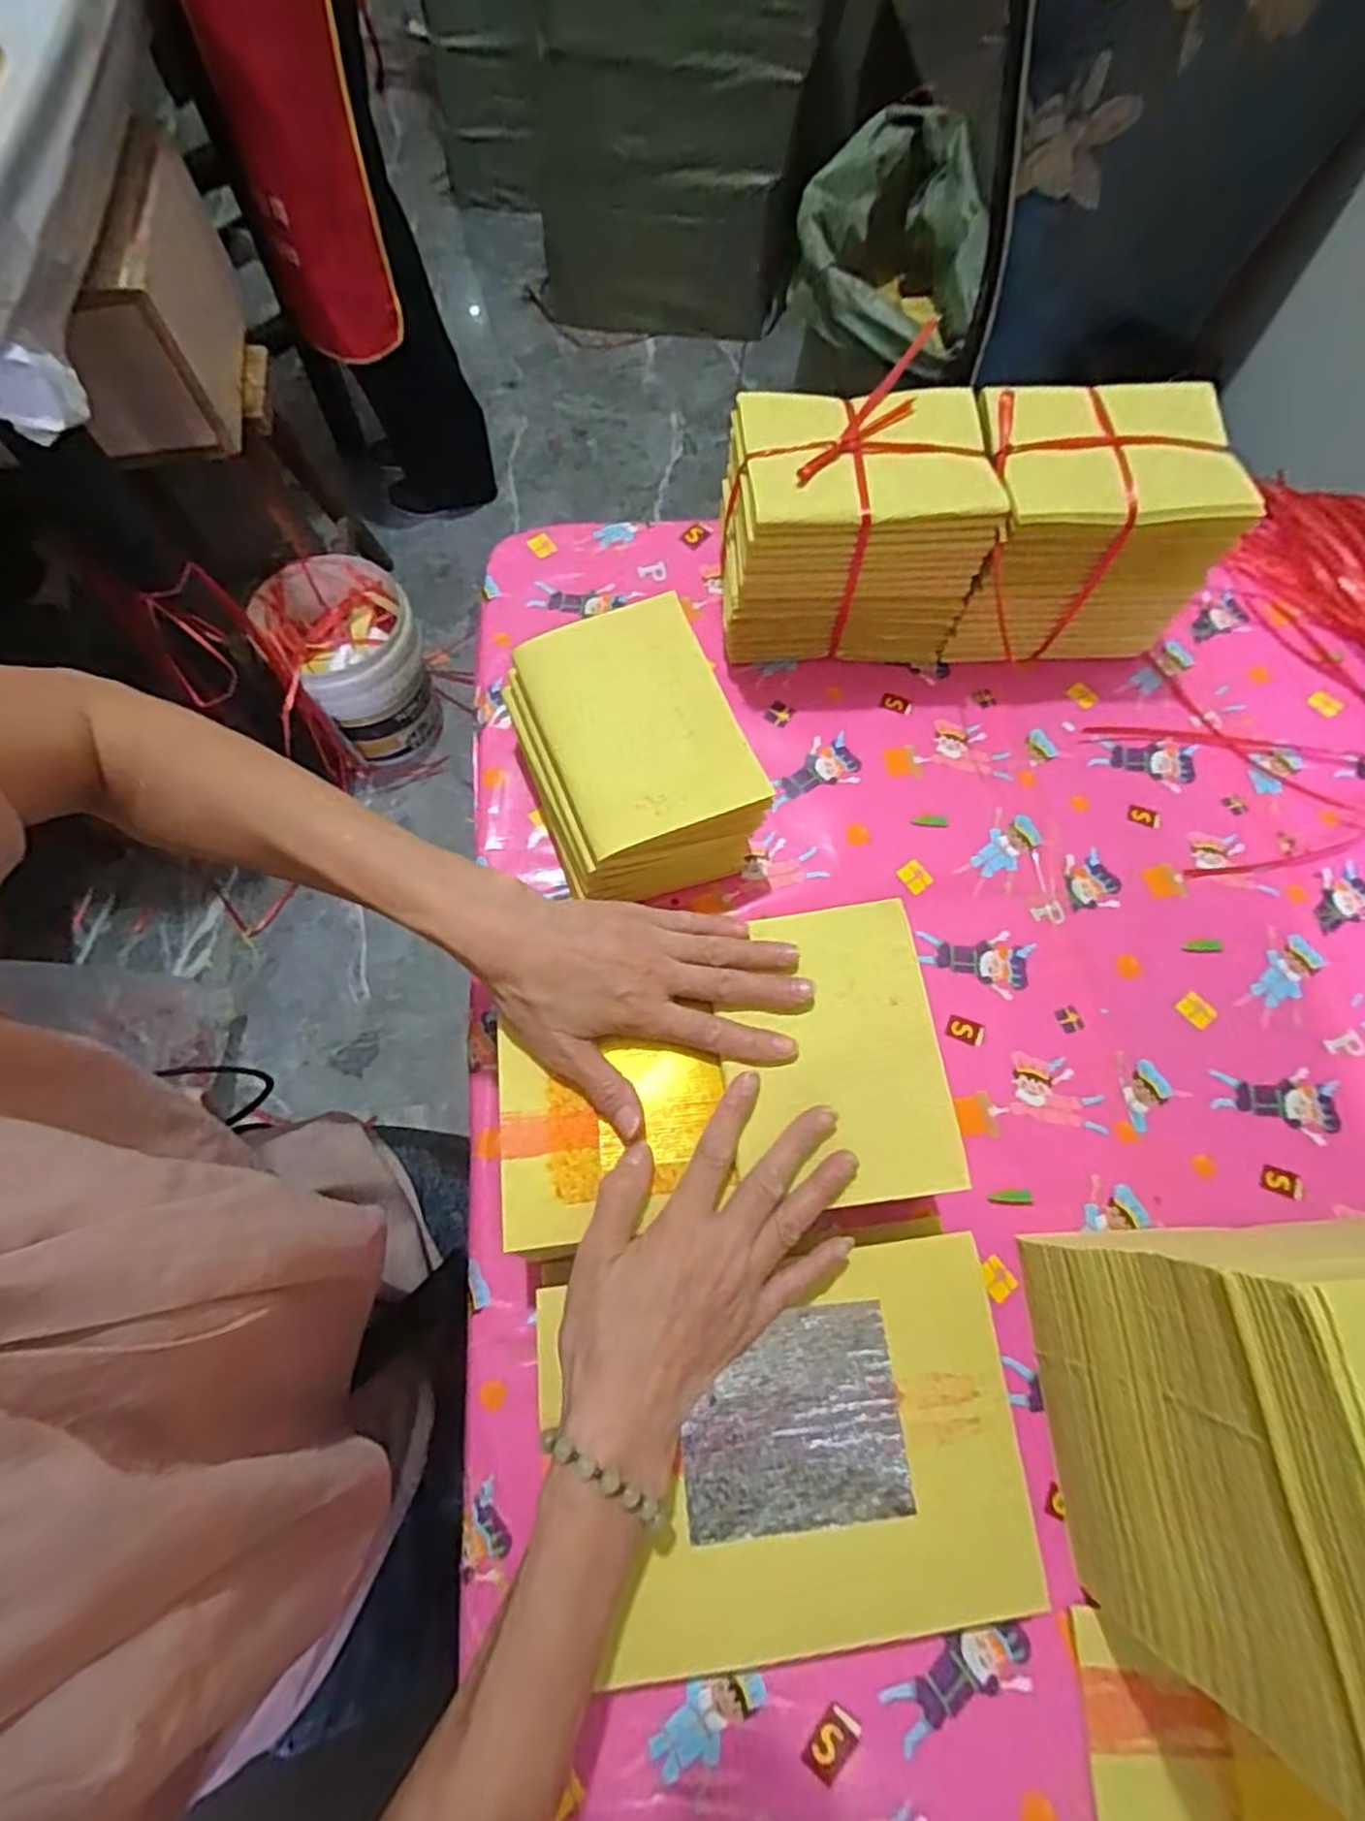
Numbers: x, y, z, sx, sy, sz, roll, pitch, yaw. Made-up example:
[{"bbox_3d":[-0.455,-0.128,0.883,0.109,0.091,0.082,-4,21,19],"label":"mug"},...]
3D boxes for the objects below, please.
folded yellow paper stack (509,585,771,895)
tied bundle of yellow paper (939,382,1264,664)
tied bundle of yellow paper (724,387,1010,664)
[{"bbox_3d":[-0.035,-0.098,0.476,0.129,0.081,0.160,-20,71,-9],"label":"folded yellow paper stack"},{"bbox_3d":[0.280,-0.272,0.529,0.160,0.133,0.116,-2,69,-2],"label":"tied bundle of yellow paper"},{"bbox_3d":[0.113,-0.268,0.519,0.166,0.135,0.114,-2,70,-3],"label":"tied bundle of yellow paper"}]

